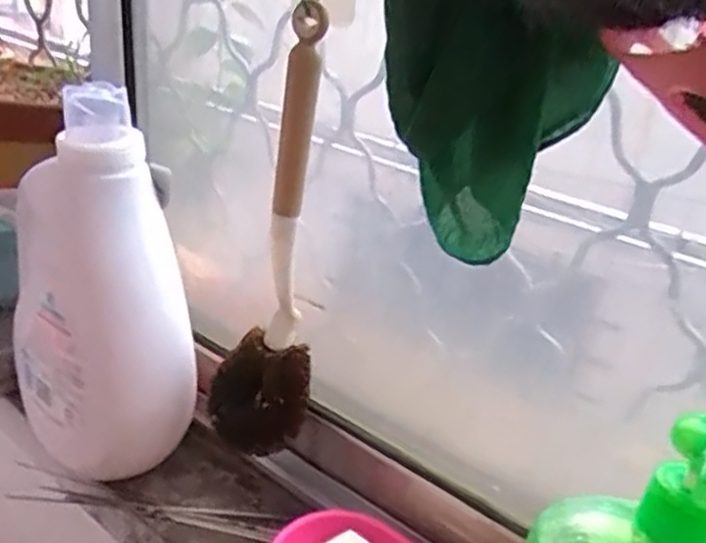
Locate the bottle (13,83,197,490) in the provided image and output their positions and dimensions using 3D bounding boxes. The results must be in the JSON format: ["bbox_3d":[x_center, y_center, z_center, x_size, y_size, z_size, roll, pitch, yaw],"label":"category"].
[{"bbox_3d":[-0.209,0.011,0.598,0.119,0.310,0.138,-9,28,-31],"label":"bottle"}]

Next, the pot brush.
[{"bbox_3d":[-0.063,-0.016,0.528,0.075,0.323,0.058,3,24,-8],"label":"pot brush"}]

